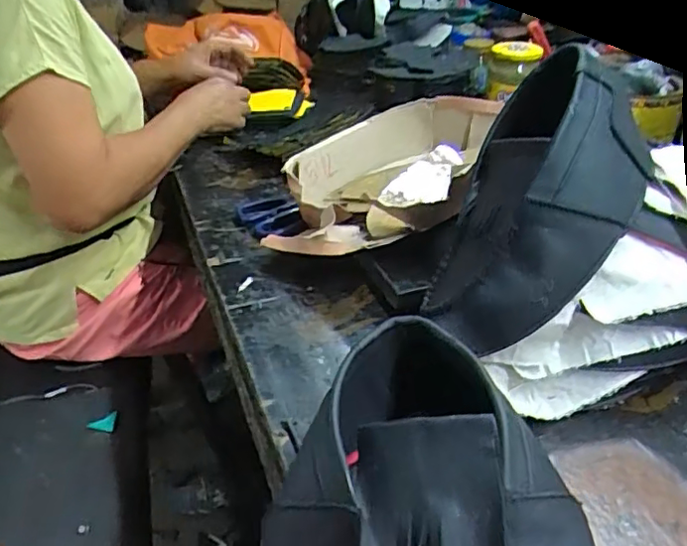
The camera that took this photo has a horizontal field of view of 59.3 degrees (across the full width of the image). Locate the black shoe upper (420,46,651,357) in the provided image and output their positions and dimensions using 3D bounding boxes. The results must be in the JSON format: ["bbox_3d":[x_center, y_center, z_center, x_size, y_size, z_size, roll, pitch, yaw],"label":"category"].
[{"bbox_3d":[0.144,-0.044,0.458,0.087,0.236,0.110,25,-6,-15],"label":"black shoe upper"}]

